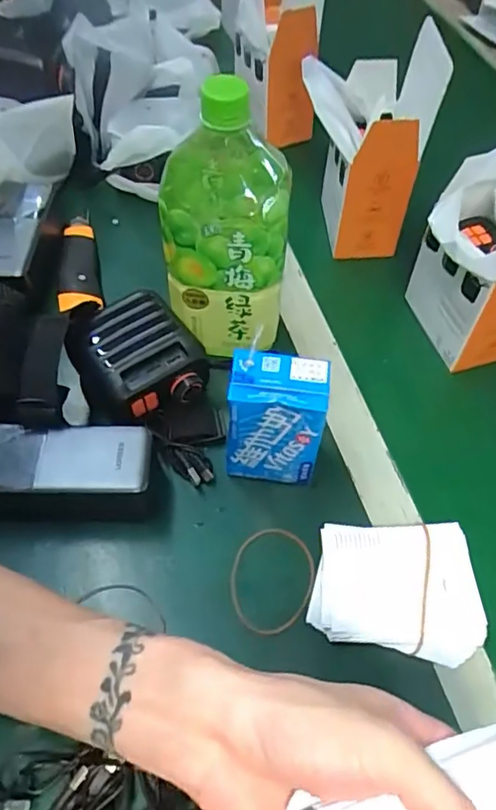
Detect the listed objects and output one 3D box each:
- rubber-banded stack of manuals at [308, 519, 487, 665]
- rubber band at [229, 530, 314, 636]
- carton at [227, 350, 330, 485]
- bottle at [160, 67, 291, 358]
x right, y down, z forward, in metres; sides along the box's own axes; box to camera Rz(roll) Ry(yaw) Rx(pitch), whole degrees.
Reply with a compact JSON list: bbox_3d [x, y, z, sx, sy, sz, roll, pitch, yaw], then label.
[{"bbox_3d":[0.103,0.126,0.397,0.113,0.011,0.088,5,54,2],"label":"rubber-banded stack of manuals"},{"bbox_3d":[0.016,0.124,0.407,0.058,0.004,0.072,15,68,12],"label":"rubber band"},{"bbox_3d":[0.018,0.014,0.407,0.067,0.108,0.039,6,55,3],"label":"carton"},{"bbox_3d":[-0.016,-0.137,0.431,0.091,0.203,0.082,7,55,4],"label":"bottle"}]

